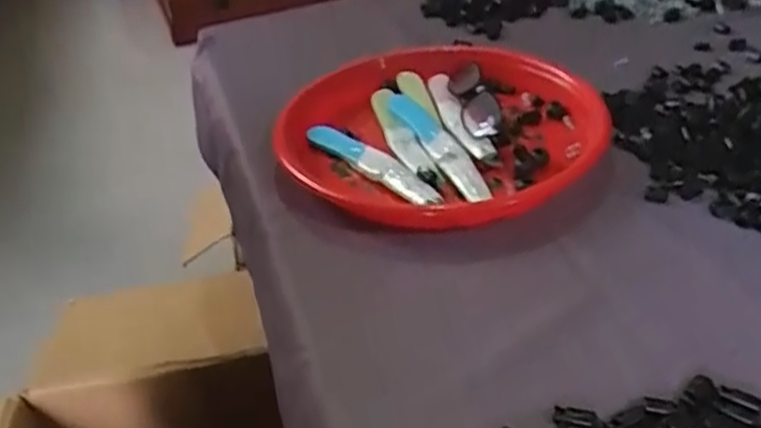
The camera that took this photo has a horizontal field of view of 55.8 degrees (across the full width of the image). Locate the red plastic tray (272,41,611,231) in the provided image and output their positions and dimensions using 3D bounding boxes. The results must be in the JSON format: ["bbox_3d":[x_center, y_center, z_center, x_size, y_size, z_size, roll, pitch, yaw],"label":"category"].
[{"bbox_3d":[0.048,-0.074,0.578,0.270,0.032,0.250,-17,38,-15],"label":"red plastic tray"}]

